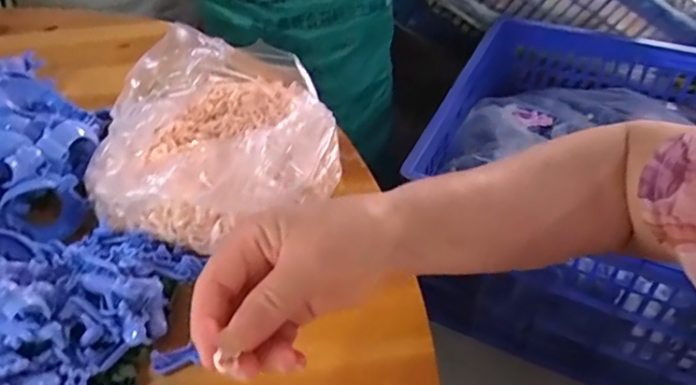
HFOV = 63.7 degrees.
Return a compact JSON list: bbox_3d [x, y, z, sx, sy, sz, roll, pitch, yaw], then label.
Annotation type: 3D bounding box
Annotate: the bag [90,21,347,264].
[{"bbox_3d":[-0.100,-0.055,0.457,0.177,0.072,0.194,-4,45,1],"label":"bag"}]

